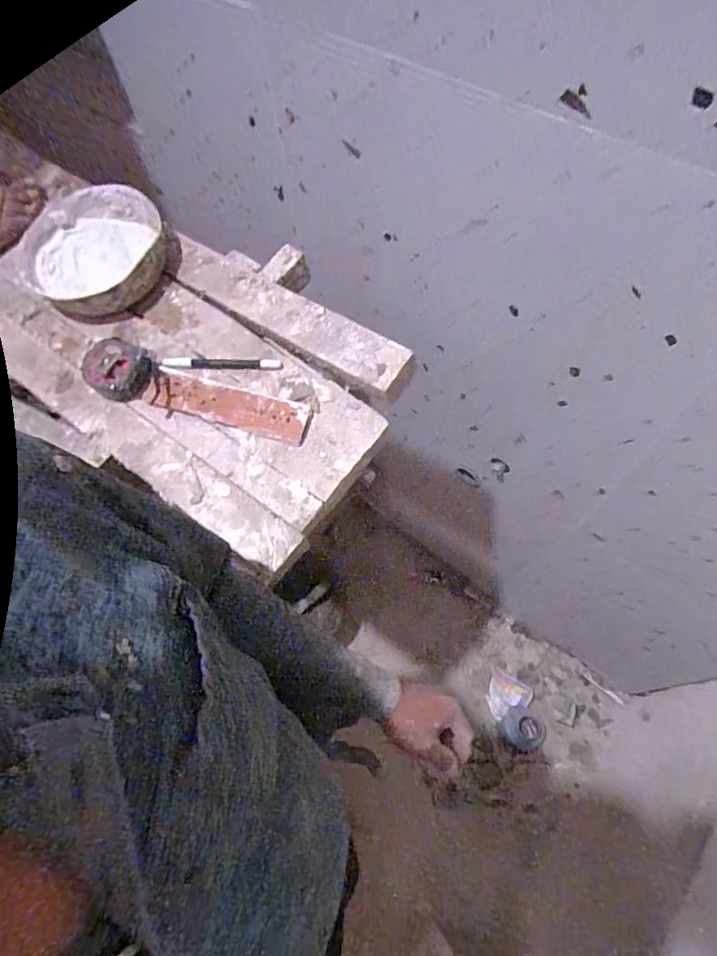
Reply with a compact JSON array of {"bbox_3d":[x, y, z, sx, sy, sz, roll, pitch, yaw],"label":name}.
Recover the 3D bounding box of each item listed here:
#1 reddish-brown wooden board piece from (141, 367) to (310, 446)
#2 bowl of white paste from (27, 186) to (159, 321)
[{"bbox_3d":[-0.149,-0.083,0.597,0.192,0.018,0.050,14,65,10],"label":"reddish-brown wooden board piece"},{"bbox_3d":[-0.341,-0.298,0.674,0.174,0.048,0.173,-1,63,3],"label":"bowl of white paste"}]

